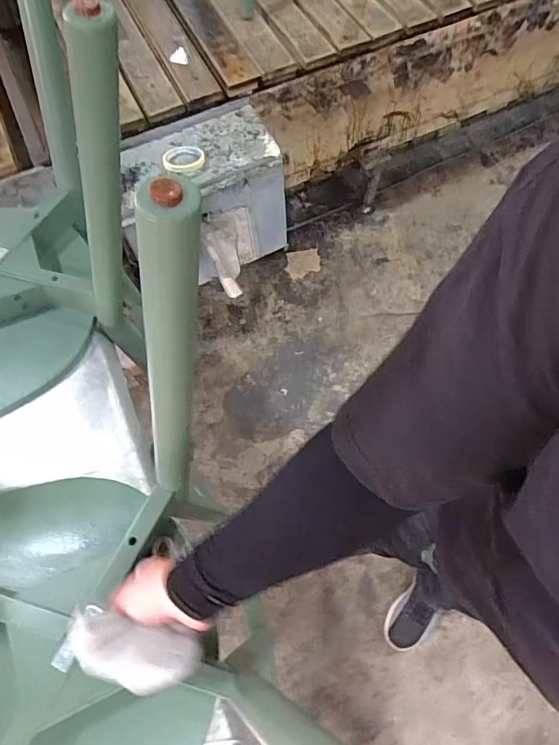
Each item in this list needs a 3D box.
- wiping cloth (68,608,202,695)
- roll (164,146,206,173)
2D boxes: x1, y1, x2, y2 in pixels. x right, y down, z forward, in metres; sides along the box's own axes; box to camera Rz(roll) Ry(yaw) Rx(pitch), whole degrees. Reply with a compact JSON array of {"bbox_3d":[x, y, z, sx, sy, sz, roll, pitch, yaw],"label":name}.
[{"bbox_3d":[-0.138,0.262,0.441,0.123,0.028,0.058,12,67,0],"label":"wiping cloth"},{"bbox_3d":[-0.222,-0.489,1.071,0.091,0.013,0.092,0,66,0],"label":"roll"}]

